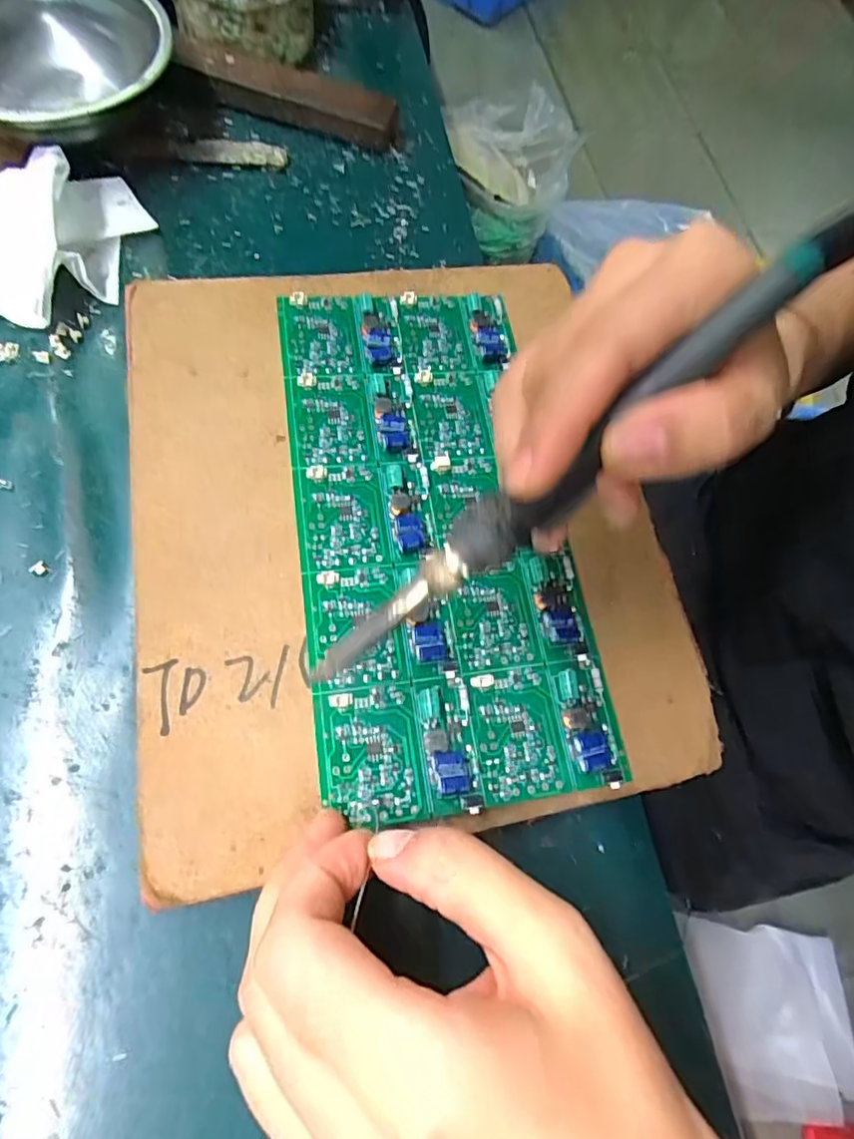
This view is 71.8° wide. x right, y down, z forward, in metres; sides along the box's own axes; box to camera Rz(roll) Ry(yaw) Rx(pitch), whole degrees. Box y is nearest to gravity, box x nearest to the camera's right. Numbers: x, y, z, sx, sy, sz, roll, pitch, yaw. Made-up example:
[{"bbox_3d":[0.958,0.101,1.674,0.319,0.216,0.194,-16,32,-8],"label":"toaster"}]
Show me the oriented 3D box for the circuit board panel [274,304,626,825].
[{"bbox_3d":[0.000,-0.023,0.234,0.102,0.012,0.220,-10,69,-6],"label":"circuit board panel"}]

